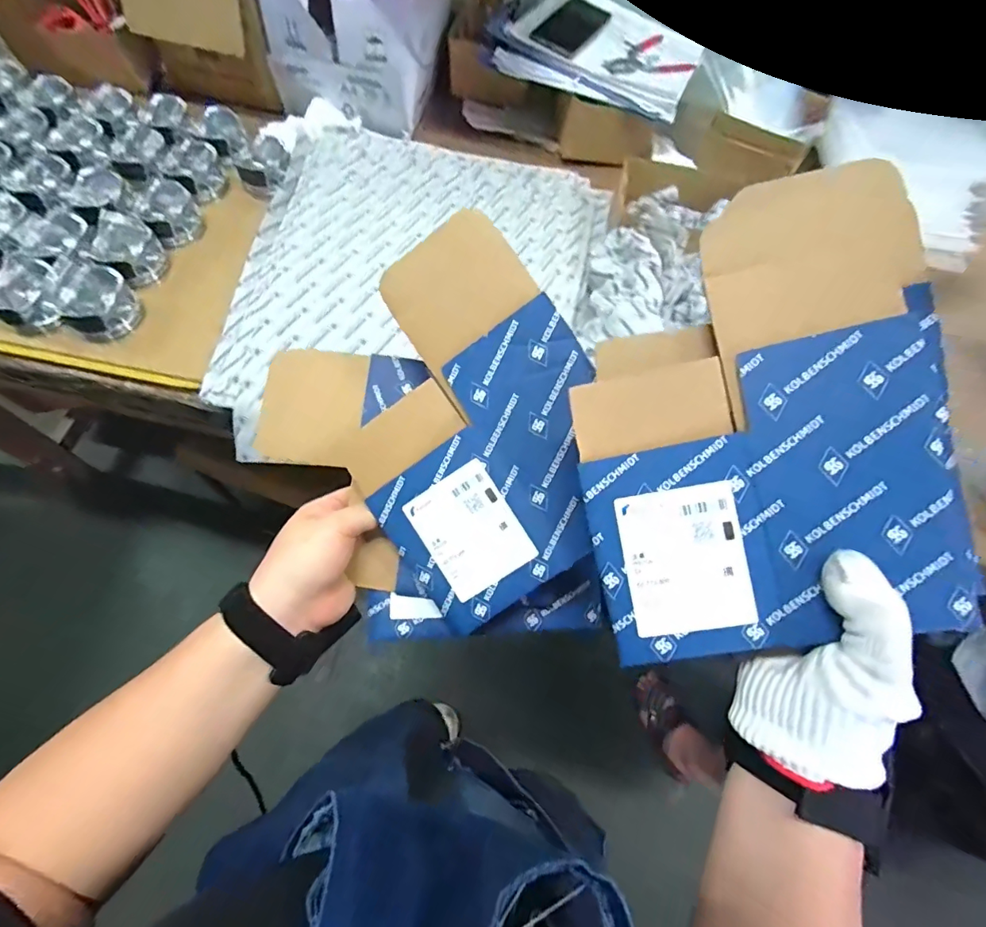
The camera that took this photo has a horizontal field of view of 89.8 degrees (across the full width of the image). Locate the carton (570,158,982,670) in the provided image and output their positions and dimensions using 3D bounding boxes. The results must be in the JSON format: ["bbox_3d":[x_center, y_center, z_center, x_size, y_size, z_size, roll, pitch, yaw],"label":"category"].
[{"bbox_3d":[0.136,-0.026,0.259,0.179,0.013,0.241,-9,83,9],"label":"carton"}]

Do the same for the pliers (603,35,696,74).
[{"bbox_3d":[0.248,-0.658,0.812,0.142,0.015,0.097,-27,65,-14],"label":"pliers"}]

